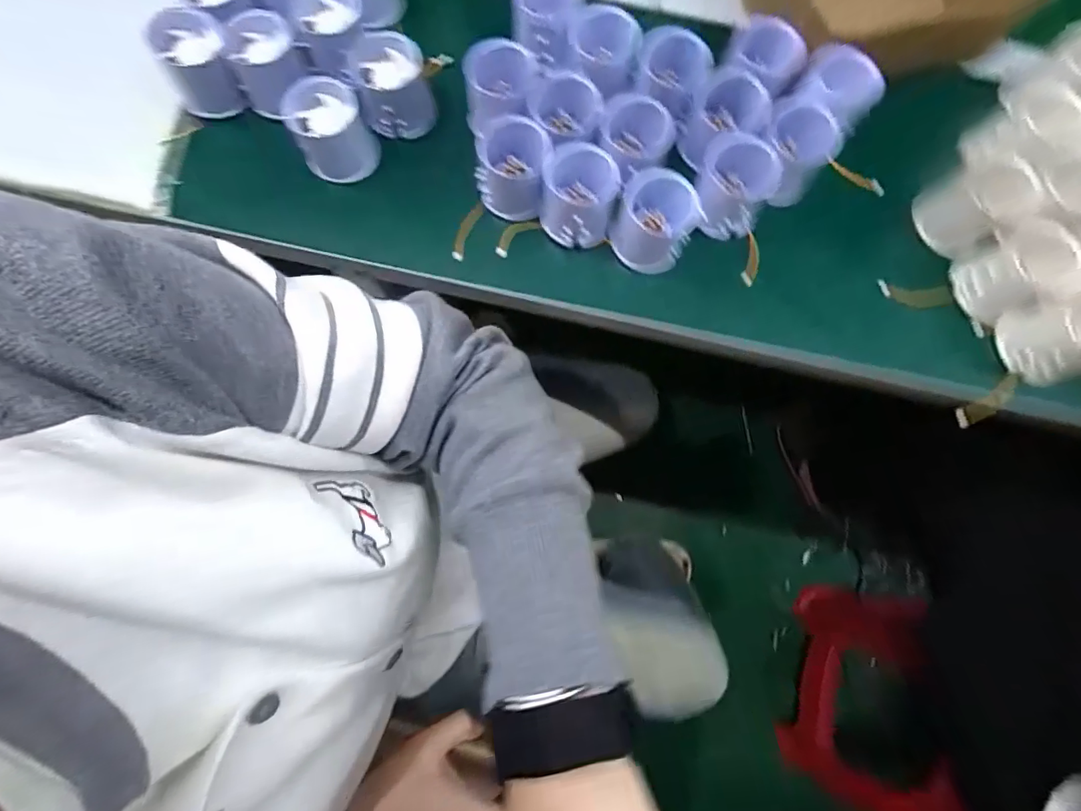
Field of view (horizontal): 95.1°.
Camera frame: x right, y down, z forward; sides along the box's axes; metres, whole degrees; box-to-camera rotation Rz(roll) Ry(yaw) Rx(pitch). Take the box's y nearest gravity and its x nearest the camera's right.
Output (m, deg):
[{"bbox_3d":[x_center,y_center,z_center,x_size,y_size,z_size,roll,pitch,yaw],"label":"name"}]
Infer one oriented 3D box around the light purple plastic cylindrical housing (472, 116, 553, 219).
[{"bbox_3d":[-0.022,-0.184,0.390,0.056,0.060,0.054,0,78,-1],"label":"light purple plastic cylindrical housing"}]

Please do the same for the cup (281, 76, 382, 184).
[{"bbox_3d":[-0.167,-0.219,0.399,0.059,0.050,0.057,0,78,-1],"label":"cup"}]

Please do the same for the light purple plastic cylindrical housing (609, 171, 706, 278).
[{"bbox_3d":[0.088,-0.142,0.383,0.059,0.045,0.058,0,78,-1],"label":"light purple plastic cylindrical housing"}]

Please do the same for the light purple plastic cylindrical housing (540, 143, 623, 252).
[{"bbox_3d":[0.029,-0.163,0.383,0.055,0.051,0.058,0,78,-1],"label":"light purple plastic cylindrical housing"}]

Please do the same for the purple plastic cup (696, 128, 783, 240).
[{"bbox_3d":[0.150,-0.171,0.388,0.056,0.054,0.056,0,78,-1],"label":"purple plastic cup"}]

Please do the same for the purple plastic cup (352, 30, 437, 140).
[{"bbox_3d":[-0.120,-0.261,0.410,0.057,0.054,0.058,-10,78,-3],"label":"purple plastic cup"}]

